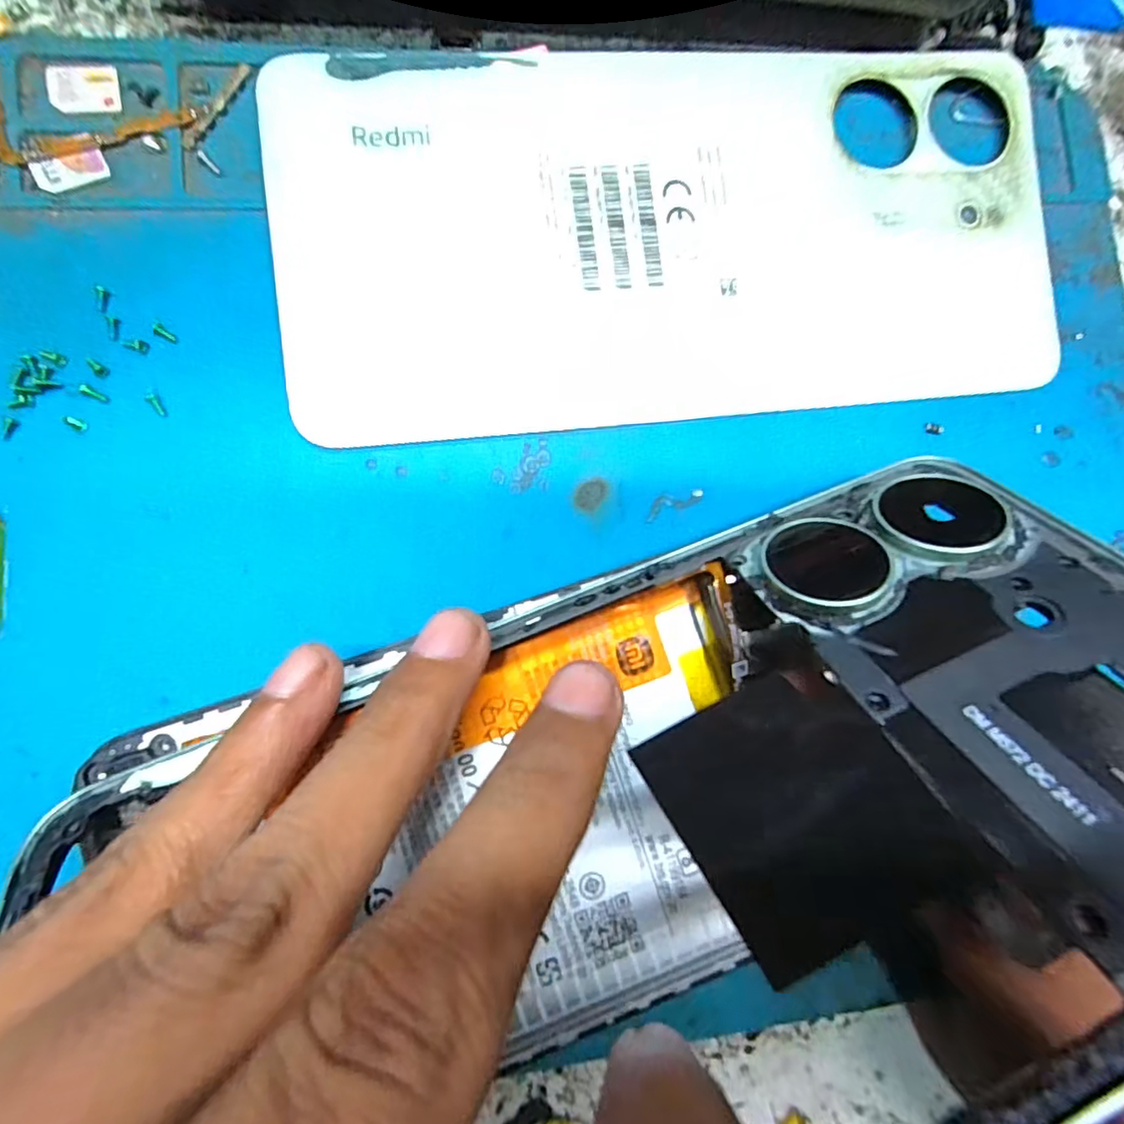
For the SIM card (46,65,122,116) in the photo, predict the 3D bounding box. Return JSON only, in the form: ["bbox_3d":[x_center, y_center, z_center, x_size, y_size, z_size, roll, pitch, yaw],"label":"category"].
[{"bbox_3d":[-0.090,-0.089,0.106,0.012,0.004,0.010,-9,87,-11],"label":"SIM card"}]

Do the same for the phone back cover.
[{"bbox_3d":[0.027,-0.068,0.117,0.161,0.007,0.075,-8,86,-8],"label":"phone back cover"}]

